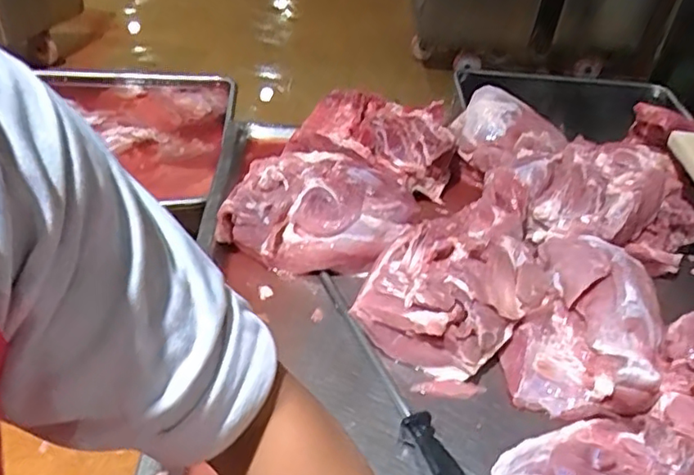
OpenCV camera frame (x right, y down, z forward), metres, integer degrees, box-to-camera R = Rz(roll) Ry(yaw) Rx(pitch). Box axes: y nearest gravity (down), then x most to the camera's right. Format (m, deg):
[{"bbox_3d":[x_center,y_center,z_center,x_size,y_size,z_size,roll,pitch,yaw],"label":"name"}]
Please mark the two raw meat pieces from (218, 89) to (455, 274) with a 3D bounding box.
[{"bbox_3d":[0.002,-0.089,0.945,0.250,0.120,0.367,18,39,17],"label":"two raw meat pieces"}]

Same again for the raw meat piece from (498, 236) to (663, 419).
[{"bbox_3d":[0.294,0.102,0.729,0.161,0.098,0.224,20,40,18],"label":"raw meat piece"}]

